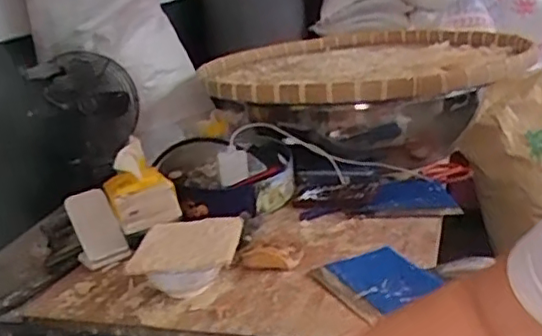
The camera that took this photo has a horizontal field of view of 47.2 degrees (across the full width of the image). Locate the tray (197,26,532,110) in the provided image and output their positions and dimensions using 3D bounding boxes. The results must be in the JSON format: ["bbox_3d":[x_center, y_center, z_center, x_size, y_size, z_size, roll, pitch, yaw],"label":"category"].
[{"bbox_3d":[0.216,-0.230,1.388,0.678,0.077,0.735,-5,19,2],"label":"tray"}]

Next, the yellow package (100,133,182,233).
[{"bbox_3d":[-0.216,0.027,1.041,0.112,0.123,0.095,-11,19,-15],"label":"yellow package"}]

